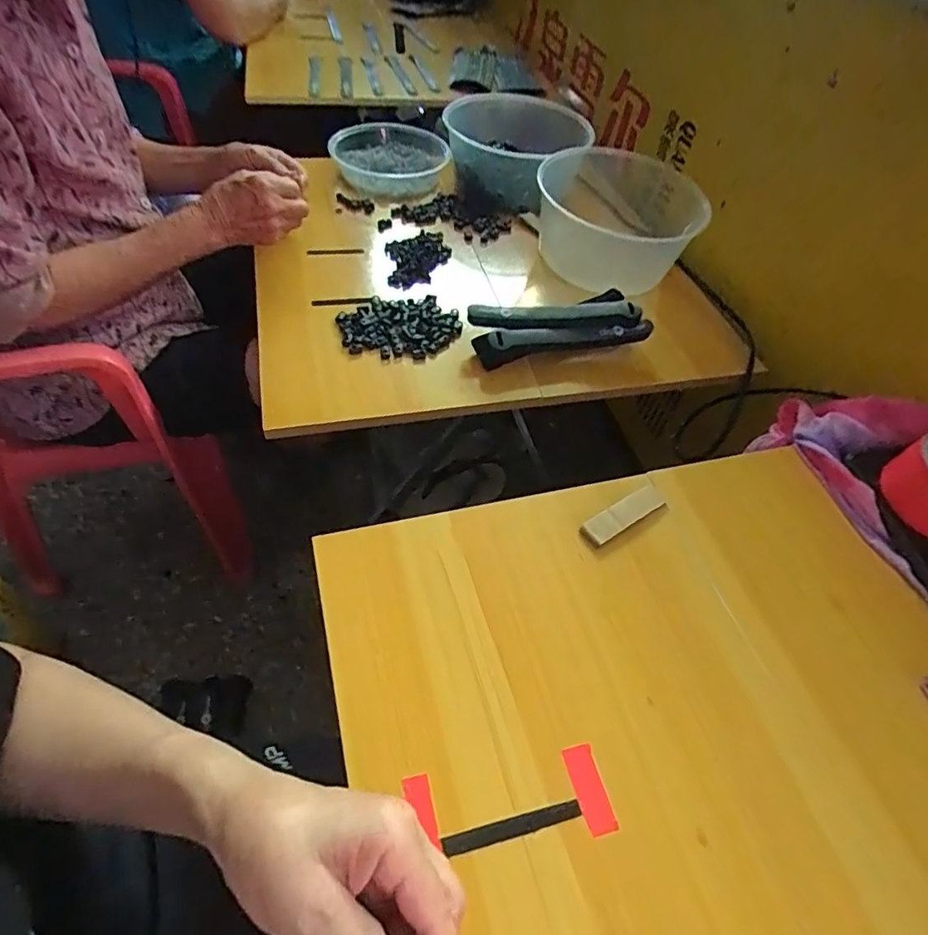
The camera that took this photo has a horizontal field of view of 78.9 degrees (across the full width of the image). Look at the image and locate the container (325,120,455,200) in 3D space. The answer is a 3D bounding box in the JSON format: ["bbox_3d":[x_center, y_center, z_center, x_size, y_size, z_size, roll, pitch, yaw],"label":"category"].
[{"bbox_3d":[-0.118,-0.490,0.920,0.183,0.057,0.197,-10,54,-14],"label":"container"}]

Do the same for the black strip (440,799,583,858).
[{"bbox_3d":[0.029,0.212,0.332,0.082,0.005,0.010,-8,53,-12],"label":"black strip"}]

